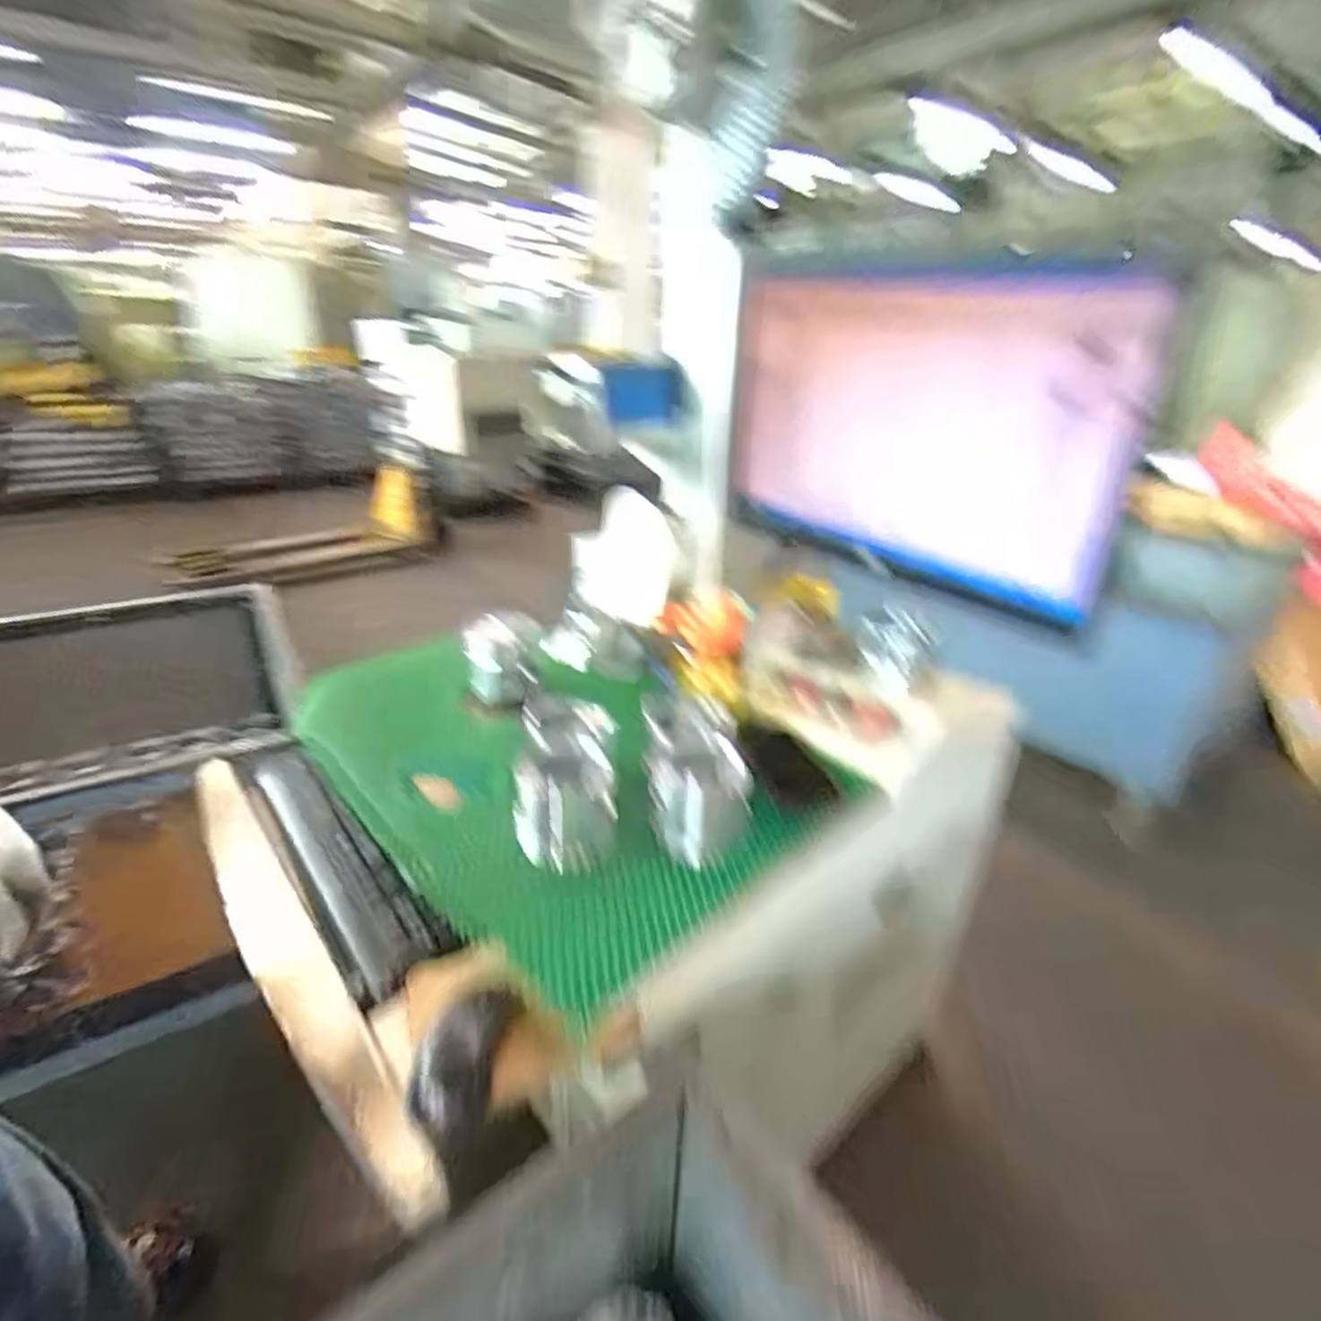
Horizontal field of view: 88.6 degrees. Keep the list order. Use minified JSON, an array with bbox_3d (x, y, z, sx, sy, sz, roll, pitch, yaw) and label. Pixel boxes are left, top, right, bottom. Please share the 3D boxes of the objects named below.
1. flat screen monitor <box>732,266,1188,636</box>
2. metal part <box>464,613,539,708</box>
[{"bbox_3d":[0.242,-0.232,0.680,0.054,0.283,0.430,-20,34,-37],"label":"flat screen monitor"},{"bbox_3d":[-0.204,-0.003,0.875,0.090,0.106,0.078,-7,27,-16],"label":"metal part"}]

